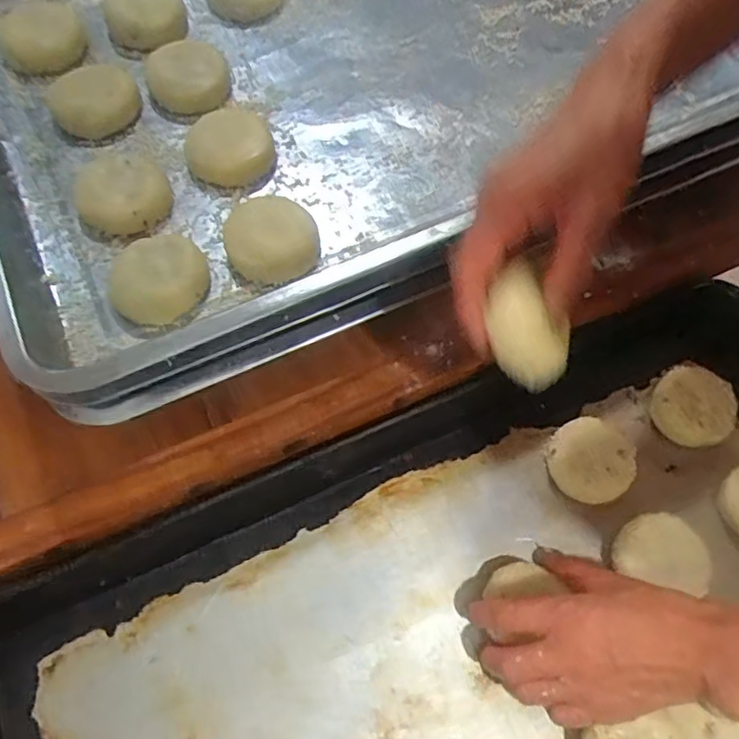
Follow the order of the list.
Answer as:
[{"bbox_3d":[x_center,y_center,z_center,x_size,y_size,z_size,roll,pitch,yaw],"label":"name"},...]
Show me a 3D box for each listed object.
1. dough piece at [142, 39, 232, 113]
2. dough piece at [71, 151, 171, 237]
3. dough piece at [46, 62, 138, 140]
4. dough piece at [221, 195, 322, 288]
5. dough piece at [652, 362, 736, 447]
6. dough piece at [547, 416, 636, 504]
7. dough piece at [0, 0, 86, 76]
[{"bbox_3d":[-0.139,-0.228,0.474,0.060,0.023,0.071,-17,67,-9],"label":"dough piece"},{"bbox_3d":[-0.168,-0.123,0.421,0.059,0.017,0.070,-23,68,-12],"label":"dough piece"},{"bbox_3d":[-0.203,-0.201,0.459,0.061,0.021,0.062,1,65,-1],"label":"dough piece"},{"bbox_3d":[-0.063,-0.085,0.403,0.061,0.017,0.057,1,65,-1],"label":"dough piece"},{"bbox_3d":[0.242,0.028,0.470,0.057,0.024,0.063,34,69,13],"label":"dough piece"},{"bbox_3d":[0.157,0.065,0.453,0.057,0.024,0.059,1,65,-1],"label":"dough piece"},{"bbox_3d":[-0.255,-0.257,0.490,0.061,0.016,0.071,-24,68,-12],"label":"dough piece"}]

